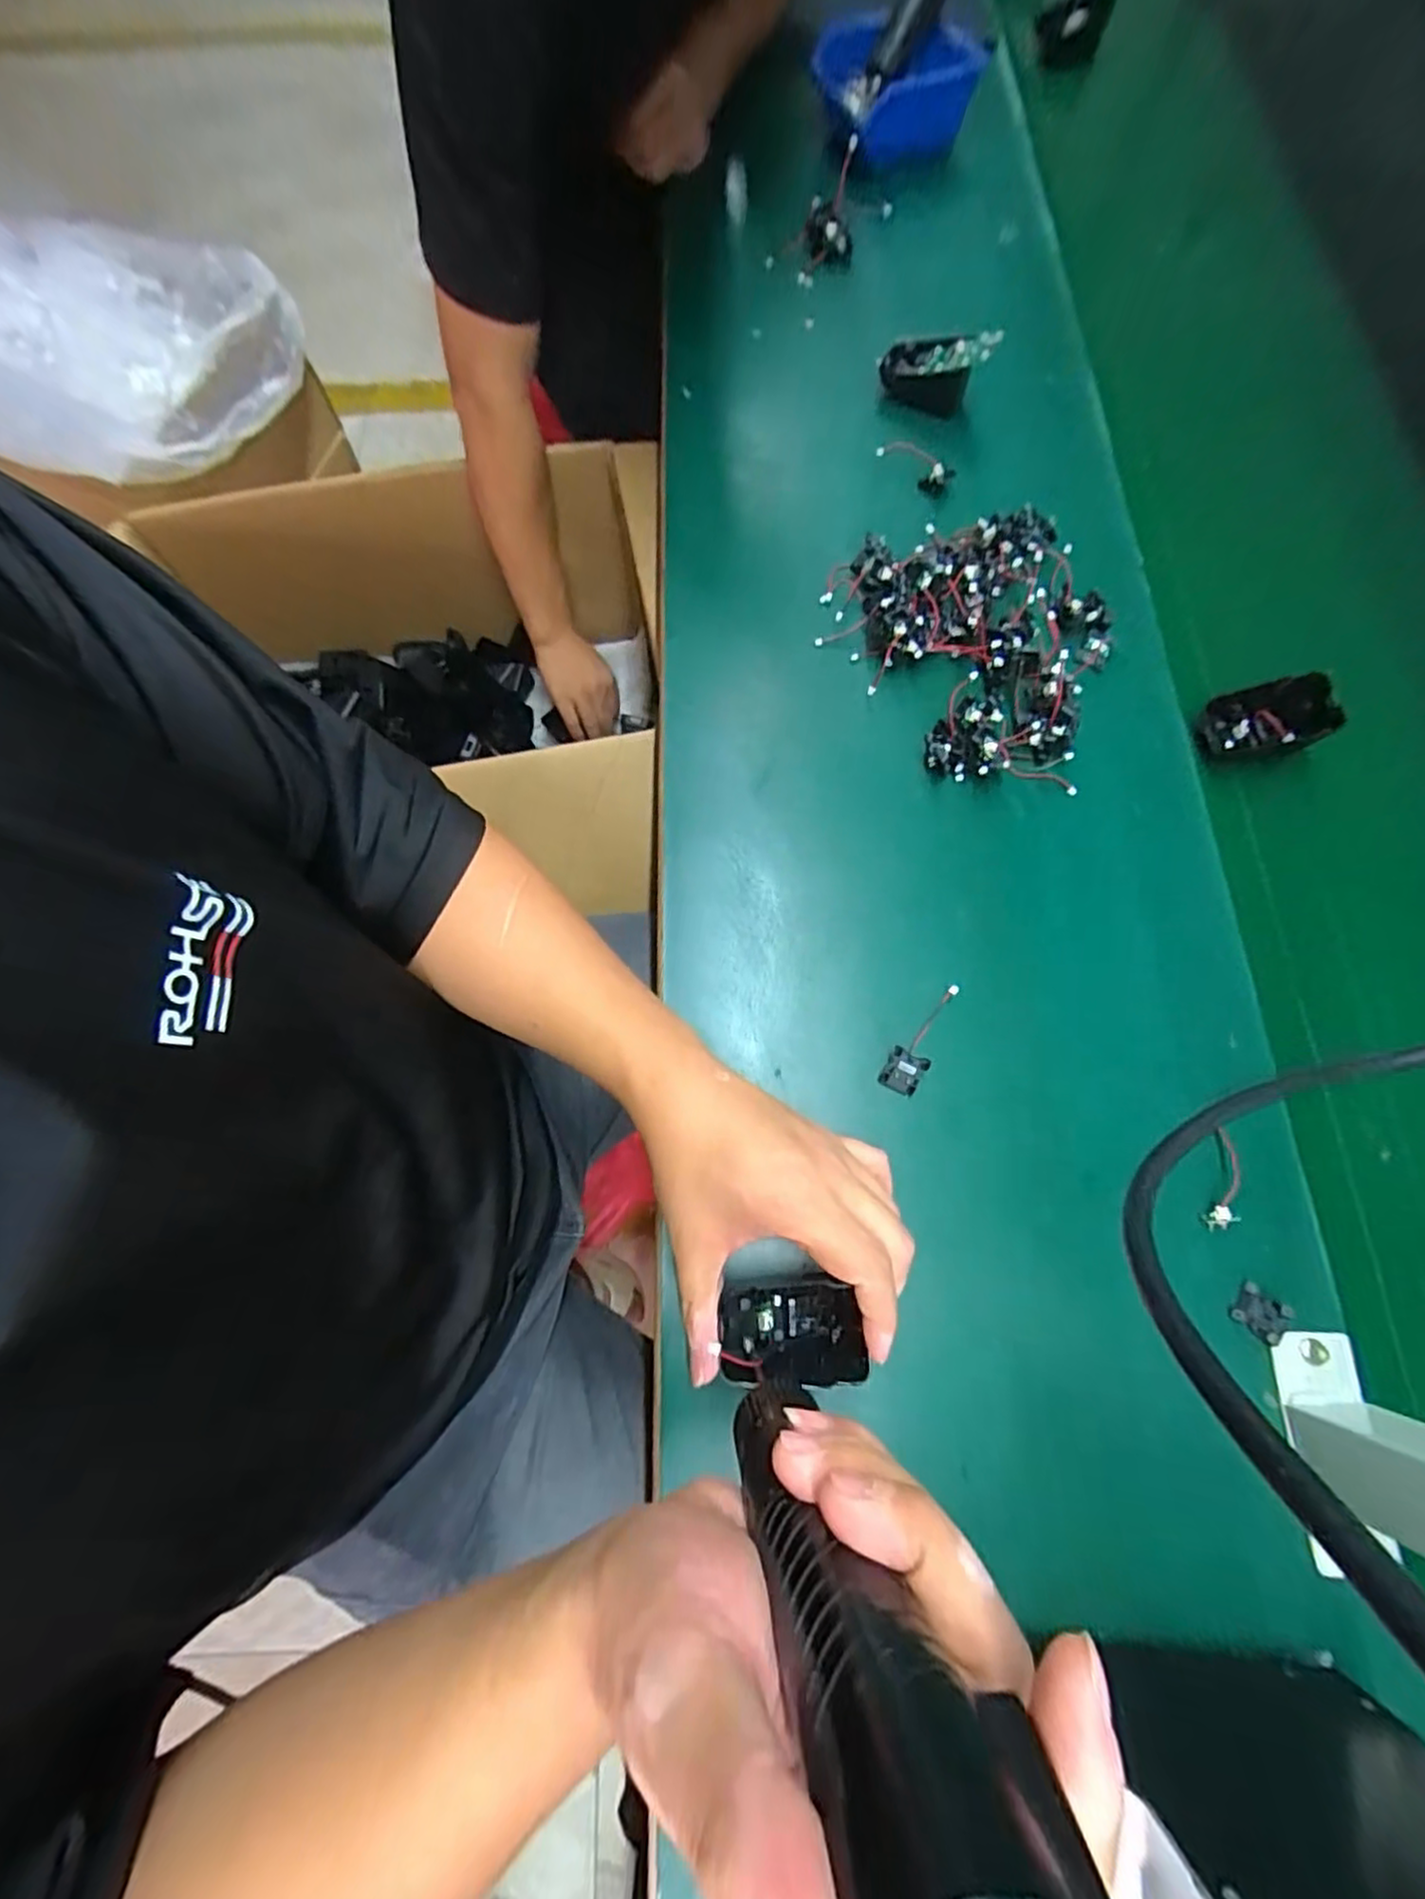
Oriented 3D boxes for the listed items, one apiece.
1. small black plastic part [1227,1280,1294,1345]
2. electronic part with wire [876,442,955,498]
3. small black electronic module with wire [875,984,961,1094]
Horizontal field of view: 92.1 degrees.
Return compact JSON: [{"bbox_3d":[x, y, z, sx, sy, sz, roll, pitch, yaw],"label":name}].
[{"bbox_3d":[0.278,0.184,0.347,0.025,0.004,0.021,36,77,11],"label":"small black plastic part"},{"bbox_3d":[0.152,-0.366,0.517,0.060,0.022,0.015,22,73,-14],"label":"electronic part with wire"},{"bbox_3d":[0.119,0.049,0.394,0.020,0.013,0.069,27,75,9],"label":"small black electronic module with wire"}]

